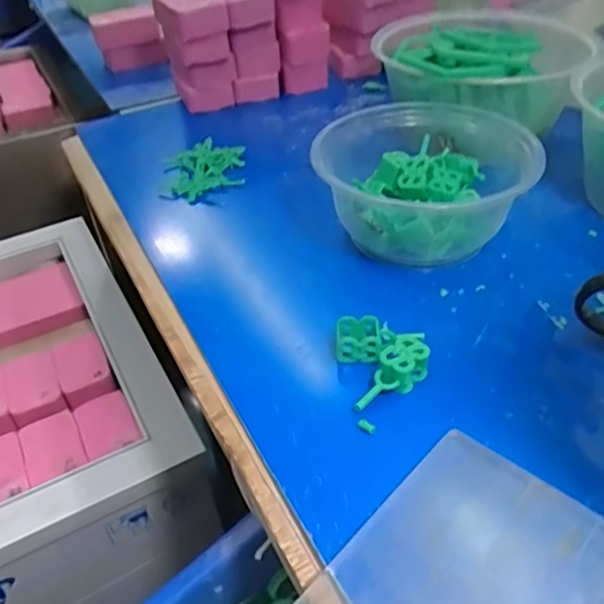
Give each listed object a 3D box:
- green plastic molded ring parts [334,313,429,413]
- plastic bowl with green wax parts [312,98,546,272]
[{"bbox_3d":[0.041,0.027,0.302,0.042,0.018,0.046,-12,41,-9],"label":"green plastic molded ring parts"},{"bbox_3d":[0.076,-0.081,0.392,0.127,0.063,0.118,-3,41,2],"label":"plastic bowl with green wax parts"}]

